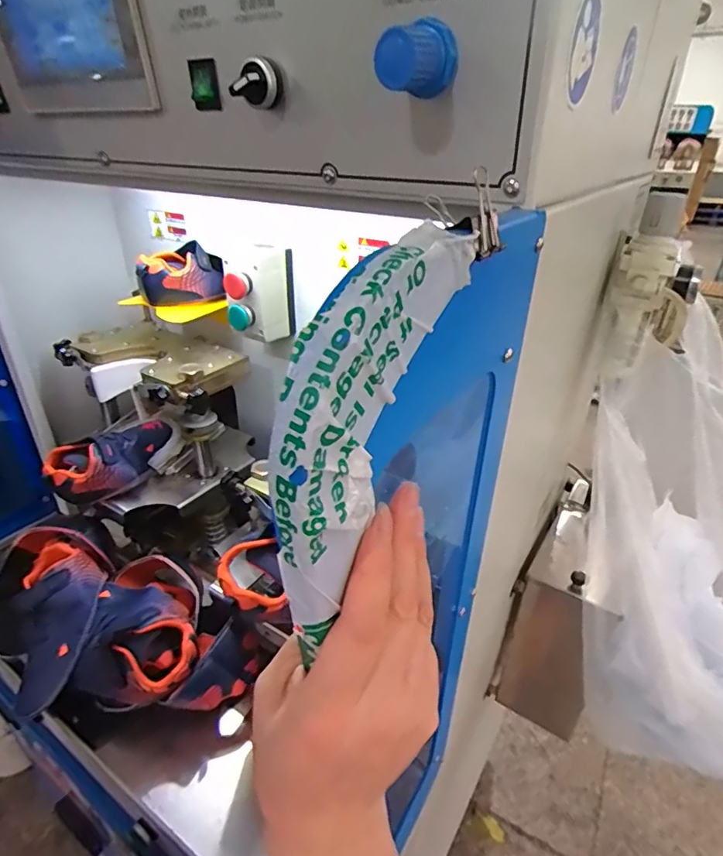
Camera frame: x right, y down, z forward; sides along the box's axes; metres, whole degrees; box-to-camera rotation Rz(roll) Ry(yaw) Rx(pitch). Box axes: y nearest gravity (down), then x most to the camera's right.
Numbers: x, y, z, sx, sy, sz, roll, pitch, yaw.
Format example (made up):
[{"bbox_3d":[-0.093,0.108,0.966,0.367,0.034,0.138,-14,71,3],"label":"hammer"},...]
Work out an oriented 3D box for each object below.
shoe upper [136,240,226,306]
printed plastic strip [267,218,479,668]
[{"bbox_3d":[-0.277,-0.233,0.777,0.128,0.073,0.079,-8,31,-15],"label":"shoe upper"},{"bbox_3d":[-0.002,0.001,0.189,0.020,0.177,0.068,20,0,28],"label":"printed plastic strip"}]

